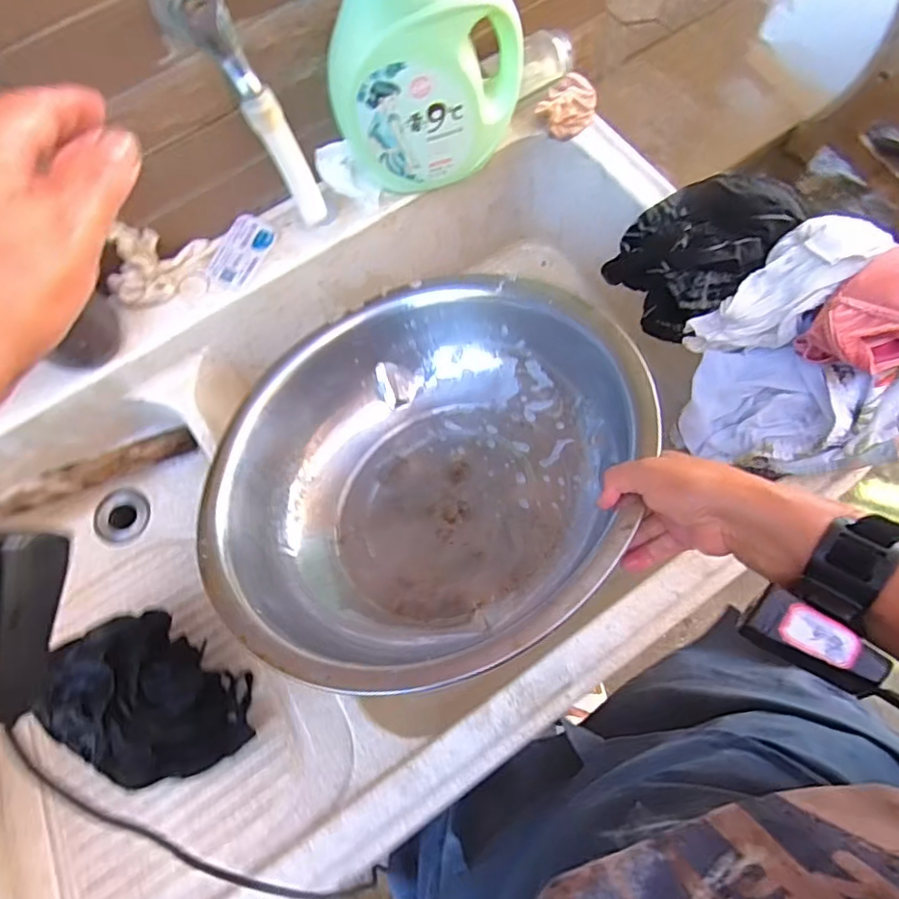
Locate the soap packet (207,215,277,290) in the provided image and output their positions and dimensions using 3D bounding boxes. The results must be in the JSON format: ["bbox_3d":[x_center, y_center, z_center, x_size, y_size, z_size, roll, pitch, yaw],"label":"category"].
[{"bbox_3d":[-0.230,-0.219,0.649,0.050,0.008,0.090,21,75,8],"label":"soap packet"}]

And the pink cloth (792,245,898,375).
[{"bbox_3d":[0.366,-0.111,0.488,0.133,0.057,0.090,-28,75,-7],"label":"pink cloth"}]

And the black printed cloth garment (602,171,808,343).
[{"bbox_3d":[0.259,-0.214,0.606,0.164,0.102,0.127,-39,76,-10],"label":"black printed cloth garment"}]

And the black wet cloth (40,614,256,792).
[{"bbox_3d":[-0.264,0.221,0.516,0.178,0.067,0.114,33,76,10],"label":"black wet cloth"}]

